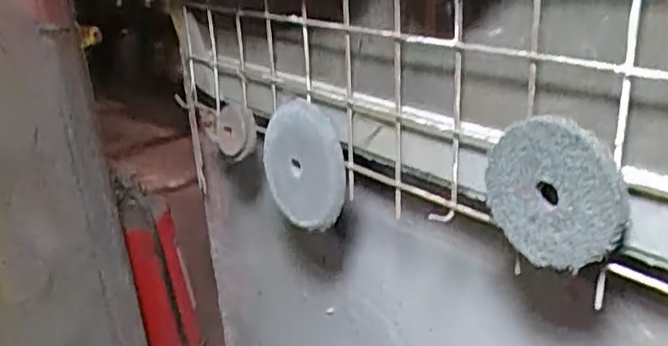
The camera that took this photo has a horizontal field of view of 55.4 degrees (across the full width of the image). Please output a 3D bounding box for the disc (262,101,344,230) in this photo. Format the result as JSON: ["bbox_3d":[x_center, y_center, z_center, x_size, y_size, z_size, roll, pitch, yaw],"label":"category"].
[{"bbox_3d":[-0.031,-0.010,0.601,0.022,0.115,0.138,-14,39,-36],"label":"disc"}]

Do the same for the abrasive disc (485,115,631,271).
[{"bbox_3d":[0.125,0.013,0.366,0.012,0.087,0.083,-20,67,-37],"label":"abrasive disc"}]

